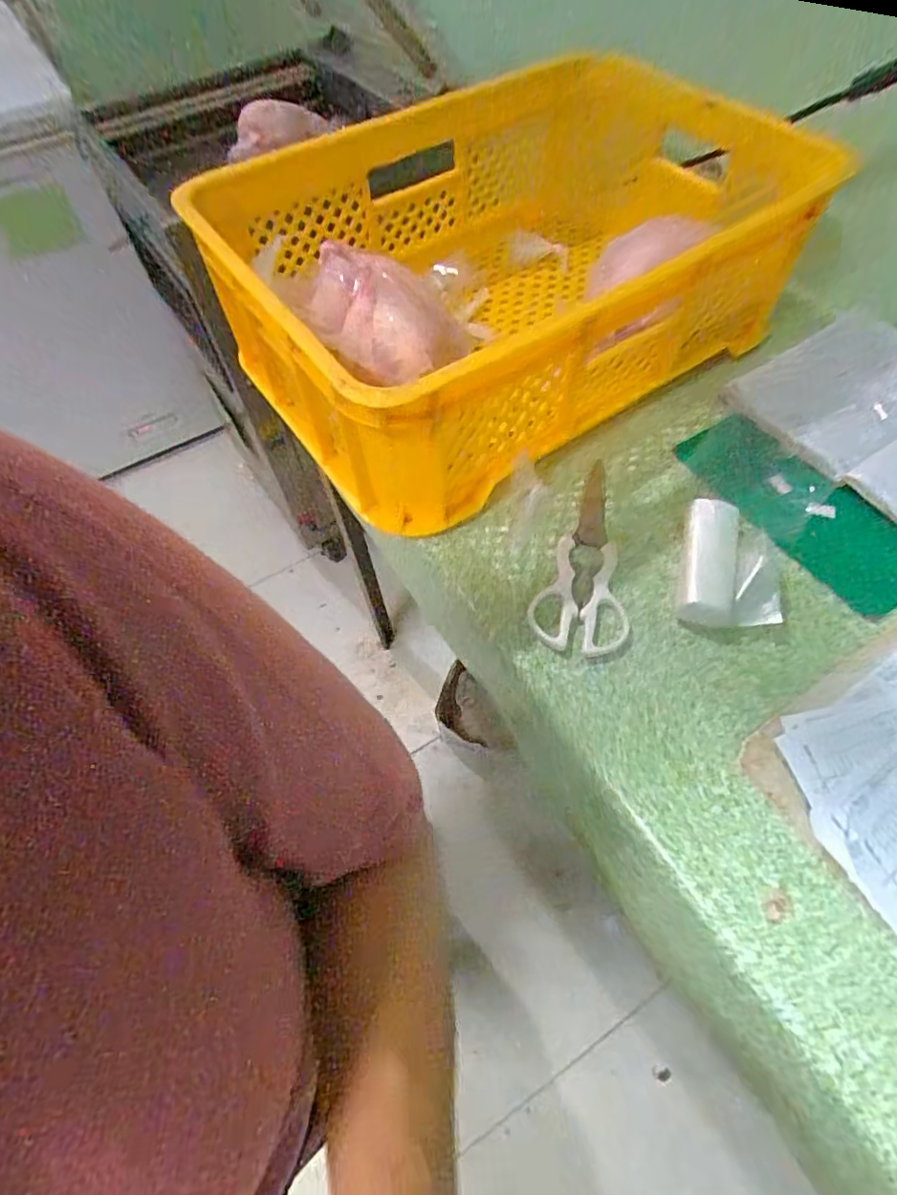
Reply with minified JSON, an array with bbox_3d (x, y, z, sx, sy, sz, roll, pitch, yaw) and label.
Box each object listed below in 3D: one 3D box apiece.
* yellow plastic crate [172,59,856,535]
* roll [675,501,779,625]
[{"bbox_3d":[0.080,-0.344,0.559,0.553,0.193,0.377,-35,65,-14],"label":"yellow plastic crate"},{"bbox_3d":[0.234,-0.029,0.459,0.070,0.024,0.118,12,64,10],"label":"roll"}]

